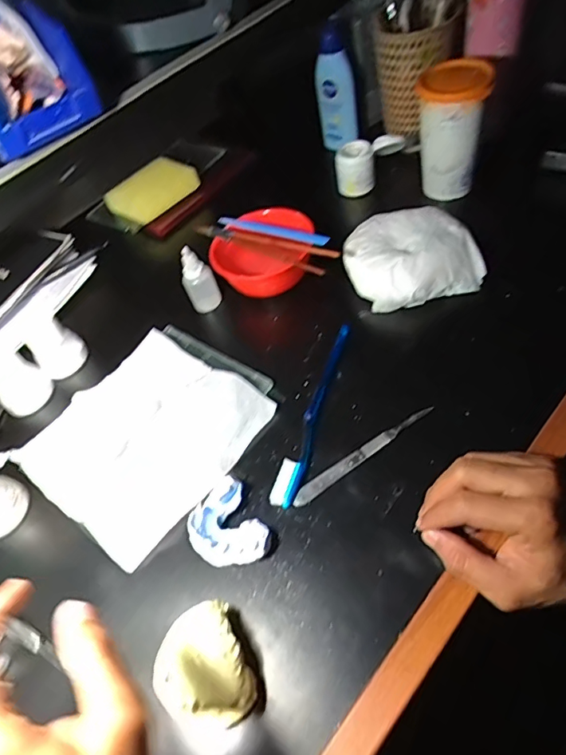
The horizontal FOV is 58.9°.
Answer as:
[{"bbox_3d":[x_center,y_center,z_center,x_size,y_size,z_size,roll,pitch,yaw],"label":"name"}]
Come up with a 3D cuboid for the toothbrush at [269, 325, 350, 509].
[{"bbox_3d":[0.031,0.028,0.447,0.019,0.015,0.188,12,57,21],"label":"toothbrush"}]

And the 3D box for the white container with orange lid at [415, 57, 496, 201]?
[{"bbox_3d":[0.187,-0.267,0.562,0.073,0.134,0.084,1,54,13],"label":"white container with orange lid"}]

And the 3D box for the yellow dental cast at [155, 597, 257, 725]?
[{"bbox_3d":[-0.055,0.183,0.320,0.059,0.044,0.070,-27,52,-7],"label":"yellow dental cast"}]

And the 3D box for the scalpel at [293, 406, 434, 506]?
[{"bbox_3d":[0.067,0.063,0.417,0.137,0.006,0.012,-34,60,-10],"label":"scalpel"}]

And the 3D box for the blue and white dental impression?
[{"bbox_3d":[-0.043,0.116,0.388,0.053,0.022,0.066,-35,54,-14],"label":"blue and white dental impression"}]

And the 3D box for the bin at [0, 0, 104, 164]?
[{"bbox_3d":[-0.266,-0.291,0.463,0.109,0.100,0.153,-38,55,-16],"label":"bin"}]

